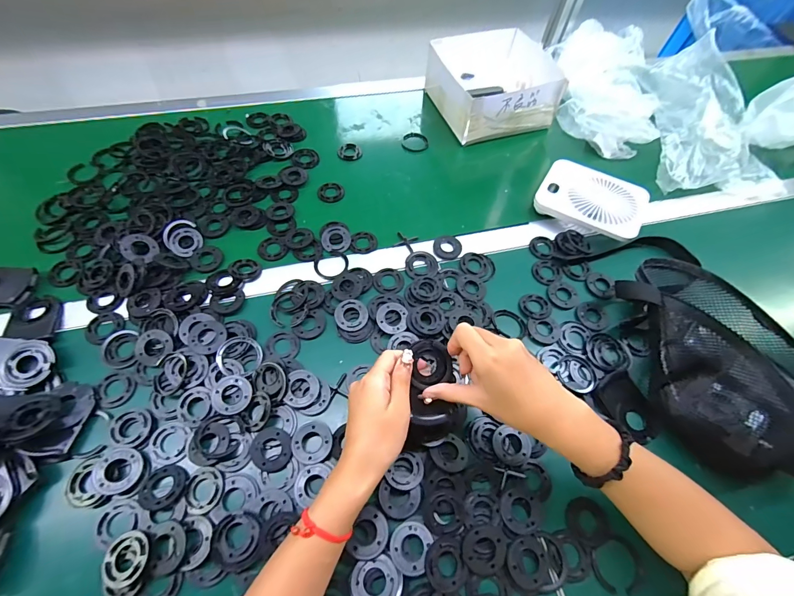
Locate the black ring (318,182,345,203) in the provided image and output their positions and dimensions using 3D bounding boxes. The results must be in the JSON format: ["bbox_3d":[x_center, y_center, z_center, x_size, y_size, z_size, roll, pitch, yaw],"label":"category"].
[{"bbox_3d":[-0.111,-0.179,0.608,0.045,0.004,0.044,2,59,-3],"label":"black ring"}]

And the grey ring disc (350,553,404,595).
[{"bbox_3d":[-0.019,0.273,0.341,0.048,0.007,0.042,-17,62,-14],"label":"grey ring disc"}]

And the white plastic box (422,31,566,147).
[{"bbox_3d":[0.201,-0.431,0.729,0.242,0.092,0.219,-16,62,-13],"label":"white plastic box"}]

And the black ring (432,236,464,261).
[{"bbox_3d":[0.079,-0.079,0.555,0.044,0.006,0.039,2,59,-3],"label":"black ring"}]

